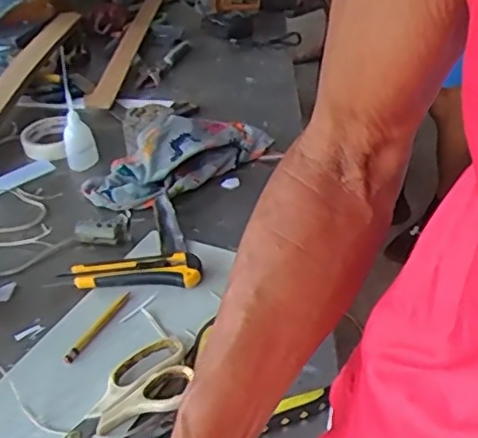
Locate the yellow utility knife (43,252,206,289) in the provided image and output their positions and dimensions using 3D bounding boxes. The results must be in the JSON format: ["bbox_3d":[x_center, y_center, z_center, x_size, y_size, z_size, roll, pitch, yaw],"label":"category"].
[{"bbox_3d":[-0.116,0.060,0.649,0.151,0.024,0.039,-4,36,0],"label":"yellow utility knife"}]

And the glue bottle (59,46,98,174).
[{"bbox_3d":[-0.220,-0.139,0.827,0.042,0.148,0.030,-13,37,-12],"label":"glue bottle"}]

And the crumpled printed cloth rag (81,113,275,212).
[{"bbox_3d":[-0.077,-0.085,0.813,0.247,0.070,0.088,-26,41,-27],"label":"crumpled printed cloth rag"}]

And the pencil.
[{"bbox_3d":[-0.137,0.104,0.606,0.012,0.008,0.097,14,39,23],"label":"pencil"}]

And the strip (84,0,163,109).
[{"bbox_3d":[-0.212,-0.358,1.240,0.044,0.015,0.586,-1,36,4],"label":"strip"}]

